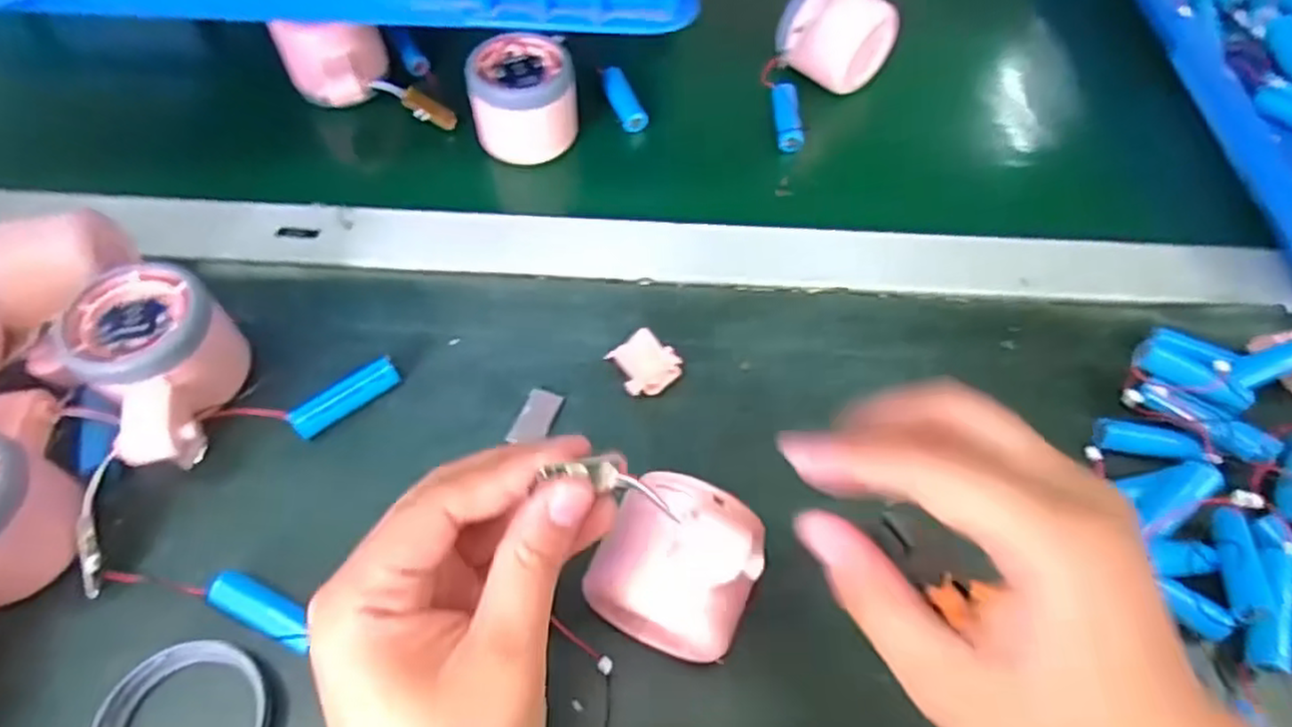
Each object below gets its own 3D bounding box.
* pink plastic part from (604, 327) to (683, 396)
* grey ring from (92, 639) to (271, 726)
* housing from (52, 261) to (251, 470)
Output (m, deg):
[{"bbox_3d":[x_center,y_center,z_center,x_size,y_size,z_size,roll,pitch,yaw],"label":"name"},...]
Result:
[{"bbox_3d":[0.001,0.001,0.347,0.030,0.012,0.031,-24,61,-15],"label":"pink plastic part"},{"bbox_3d":[-0.168,0.133,0.258,0.060,0.011,0.059,0,58,0],"label":"grey ring"},{"bbox_3d":[-0.211,0.001,0.316,0.061,0.052,0.078,-35,65,-20],"label":"housing"}]

